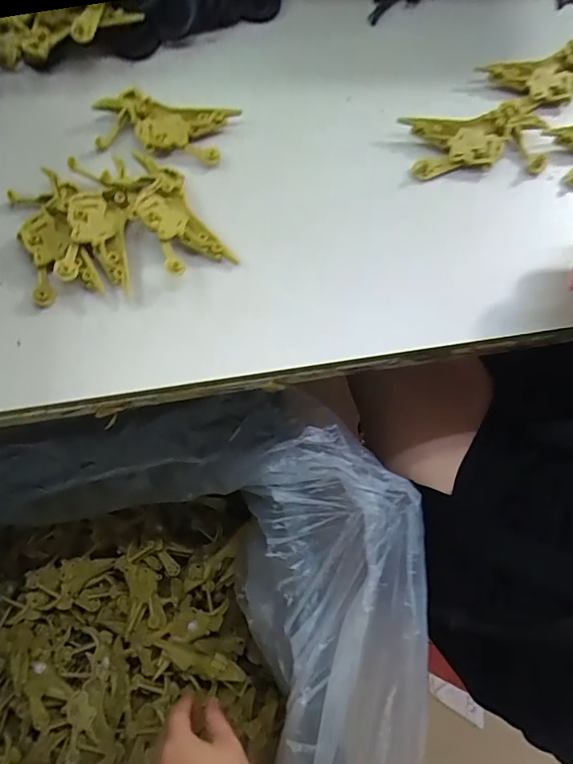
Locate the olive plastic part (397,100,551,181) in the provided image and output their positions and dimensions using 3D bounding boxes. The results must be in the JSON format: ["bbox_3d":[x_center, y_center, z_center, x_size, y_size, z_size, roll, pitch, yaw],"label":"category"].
[{"bbox_3d":[0.145,-0.187,0.357,0.104,0.019,0.060,-5,74,0],"label":"olive plastic part"}]

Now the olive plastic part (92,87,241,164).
[{"bbox_3d":[-0.092,-0.193,0.352,0.099,0.013,0.046,7,74,3],"label":"olive plastic part"}]

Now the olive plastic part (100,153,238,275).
[{"bbox_3d":[-0.081,-0.115,0.321,0.051,0.020,0.096,-35,76,-9],"label":"olive plastic part"}]

